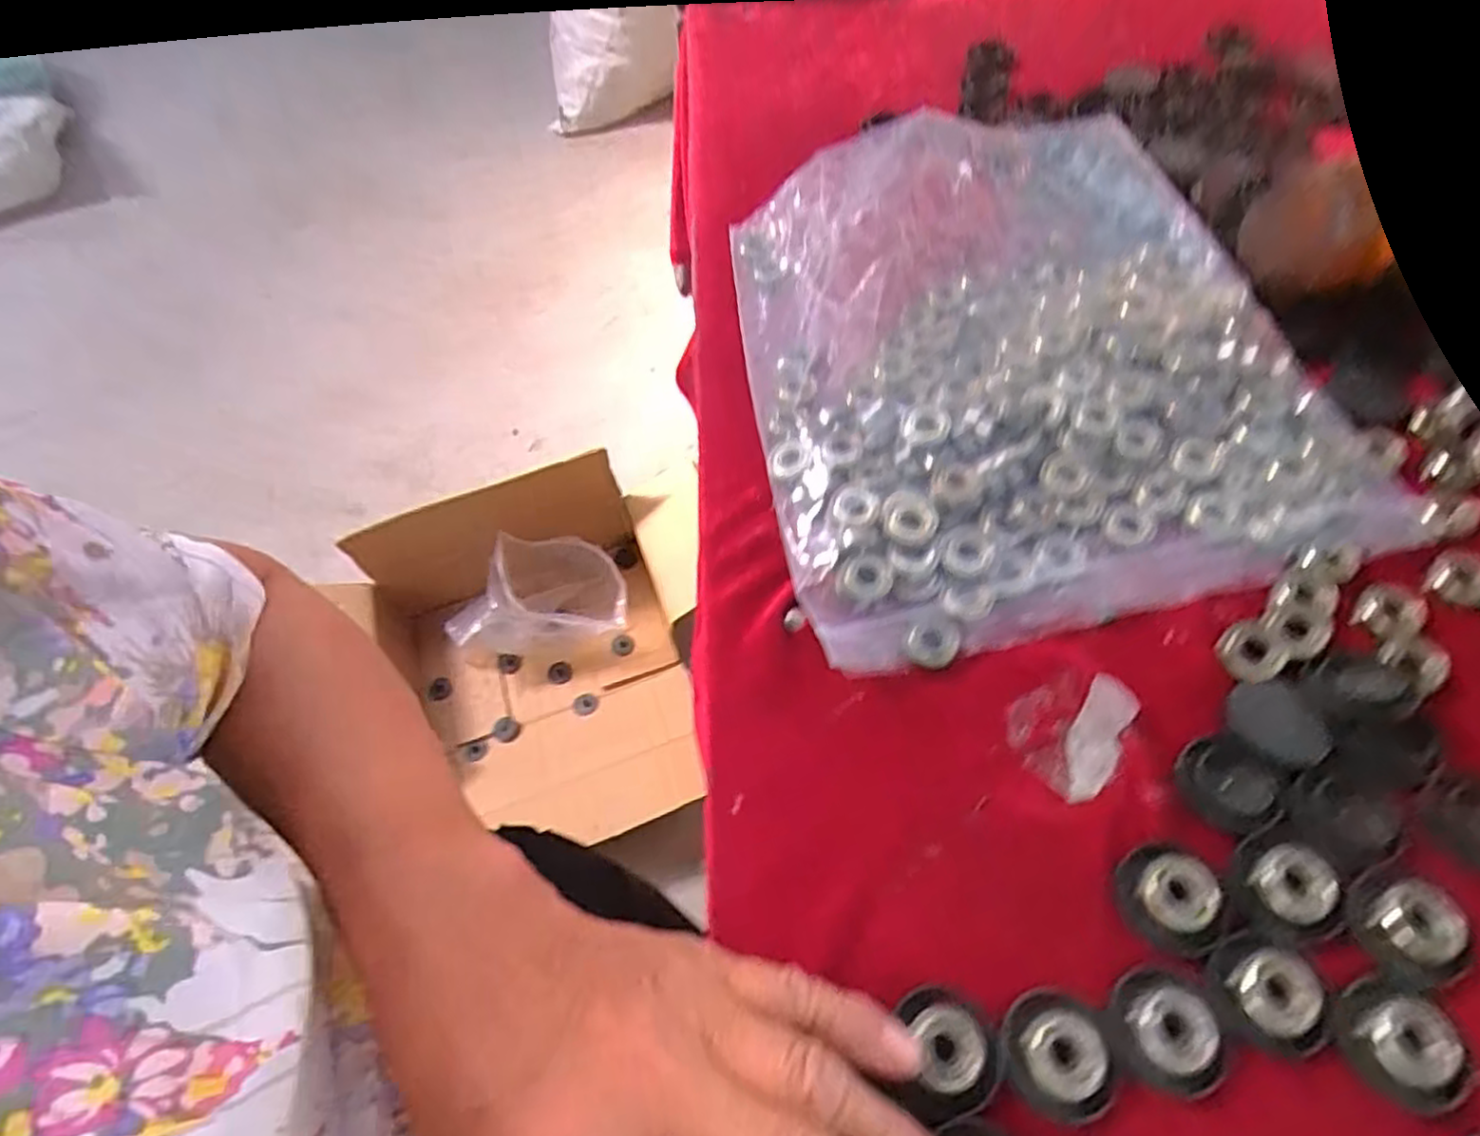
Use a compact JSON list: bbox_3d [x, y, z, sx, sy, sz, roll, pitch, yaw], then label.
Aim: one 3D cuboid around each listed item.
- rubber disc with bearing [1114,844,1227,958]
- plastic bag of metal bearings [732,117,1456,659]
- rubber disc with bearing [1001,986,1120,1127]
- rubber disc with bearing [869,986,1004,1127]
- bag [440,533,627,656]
[{"bbox_3d":[0.139,0.106,0.236,0.027,0.014,0.031,-11,59,-3],"label":"rubber disc with bearing"},{"bbox_3d":[0.125,-0.108,0.347,0.251,0.045,0.277,-13,59,-3],"label":"plastic bag of metal bearings"},{"bbox_3d":[0.096,0.144,0.218,0.032,0.006,0.033,-1,59,2],"label":"rubber disc with bearing"},{"bbox_3d":[0.062,0.146,0.222,0.032,0.009,0.034,-2,59,3],"label":"rubber disc with bearing"},{"bbox_3d":[-0.283,0.046,1.059,0.239,0.128,0.125,-6,59,-1],"label":"bag"}]

